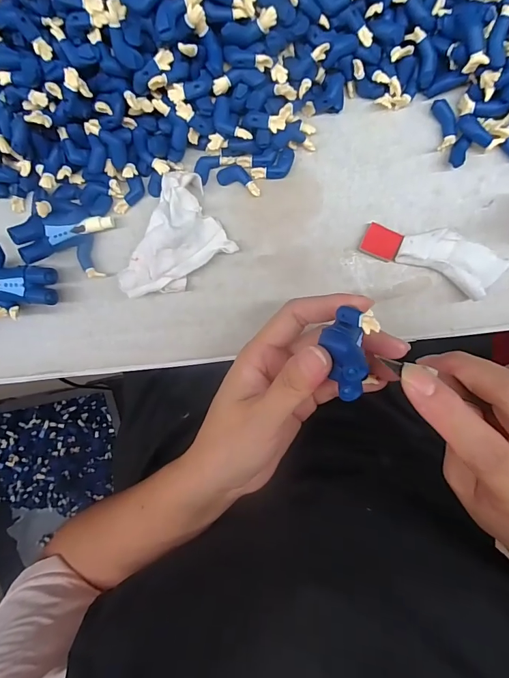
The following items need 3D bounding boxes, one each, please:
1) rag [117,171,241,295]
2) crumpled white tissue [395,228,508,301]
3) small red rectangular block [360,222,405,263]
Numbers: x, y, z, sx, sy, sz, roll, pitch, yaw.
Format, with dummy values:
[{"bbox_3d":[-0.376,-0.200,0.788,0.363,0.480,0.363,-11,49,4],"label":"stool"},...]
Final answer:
[{"bbox_3d":[-0.055,-0.060,0.244,0.075,0.022,0.055,-36,96,6],"label":"rag"},{"bbox_3d":[0.125,-0.050,0.244,0.064,0.015,0.032,29,98,-3],"label":"crumpled white tissue"},{"bbox_3d":[0.080,-0.061,0.249,0.023,0.005,0.018,19,99,-1],"label":"small red rectangular block"}]

